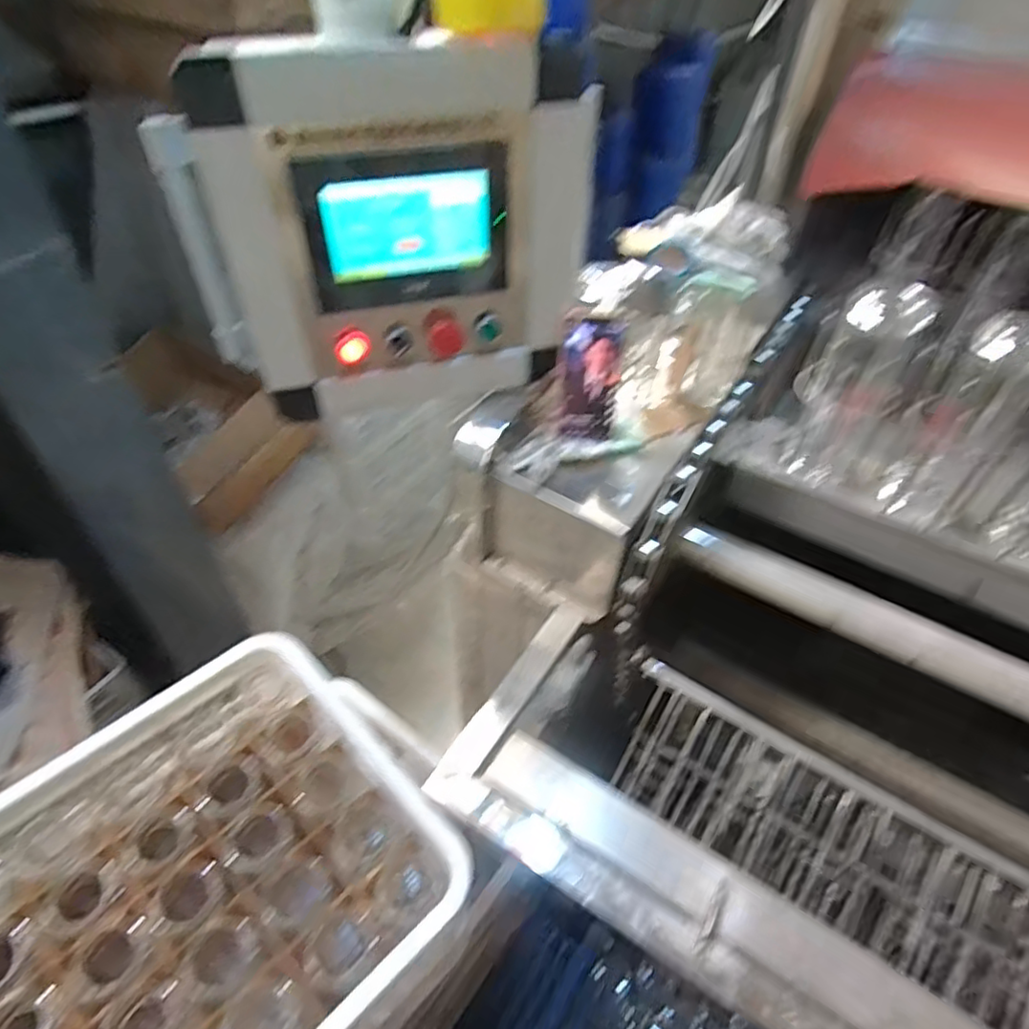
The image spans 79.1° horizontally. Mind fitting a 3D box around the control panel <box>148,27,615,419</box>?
[{"bbox_3d":[-0.113,-0.286,0.657,0.424,0.334,0.099,-15,49,-16],"label":"control panel"}]

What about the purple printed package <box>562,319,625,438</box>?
[{"bbox_3d":[0.095,-0.164,0.773,0.071,0.144,0.008,1,26,-5],"label":"purple printed package"}]

